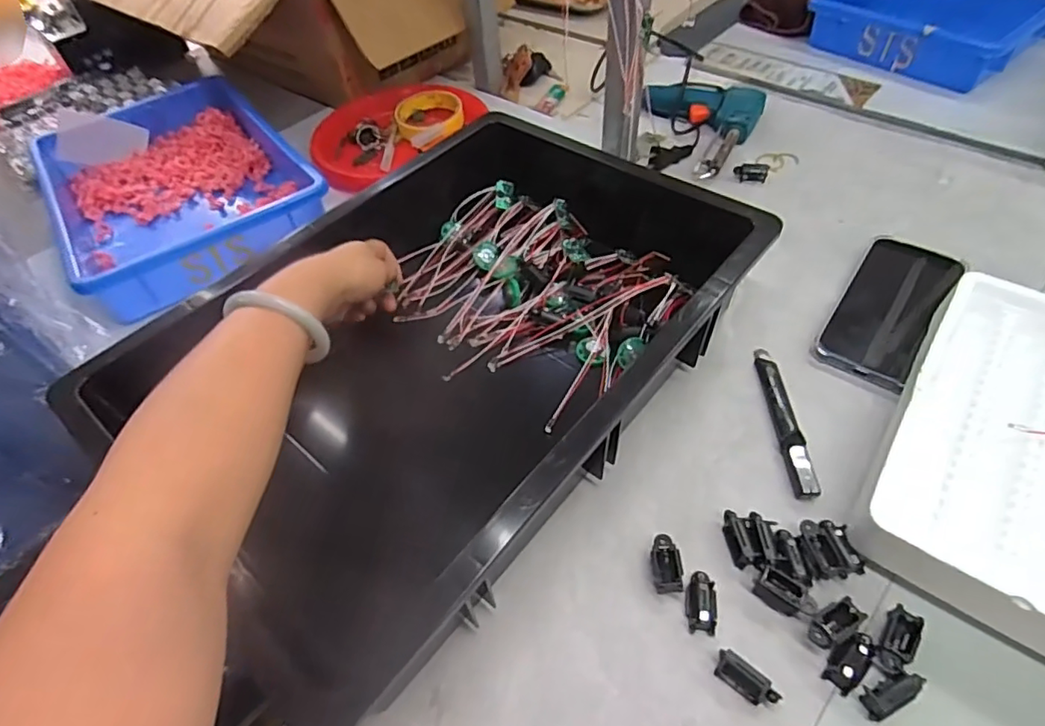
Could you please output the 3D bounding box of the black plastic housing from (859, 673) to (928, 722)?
[{"bbox_3d":[0.203,0.179,0.308,0.035,0.009,0.015,-19,54,-10],"label":"black plastic housing"}]

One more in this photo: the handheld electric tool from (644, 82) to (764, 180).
[{"bbox_3d":[0.196,-0.284,0.674,0.142,0.032,0.166,20,57,19],"label":"handheld electric tool"}]

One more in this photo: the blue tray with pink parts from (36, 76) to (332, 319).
[{"bbox_3d":[-0.400,-0.215,0.646,0.238,0.061,0.382,-33,57,-19],"label":"blue tray with pink parts"}]

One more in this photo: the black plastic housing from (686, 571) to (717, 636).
[{"bbox_3d":[0.110,0.144,0.345,0.018,0.015,0.035,4,53,8],"label":"black plastic housing"}]

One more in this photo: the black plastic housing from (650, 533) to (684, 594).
[{"bbox_3d":[0.092,0.129,0.362,0.017,0.015,0.035,-2,52,3],"label":"black plastic housing"}]

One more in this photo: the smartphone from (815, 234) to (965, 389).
[{"bbox_3d":[0.311,-0.047,0.483,0.073,0.018,0.163,32,61,25],"label":"smartphone"}]

